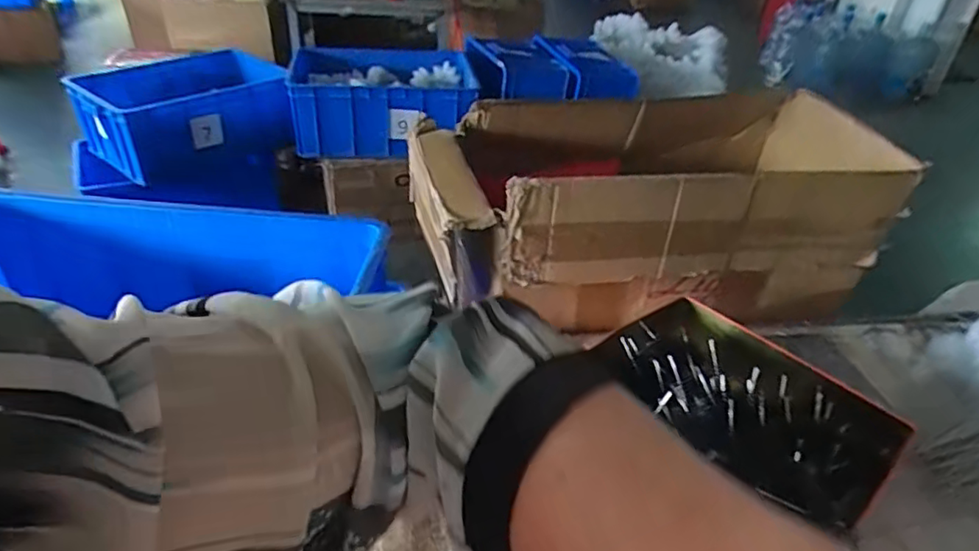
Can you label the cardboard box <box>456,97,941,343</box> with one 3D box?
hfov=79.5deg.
[{"bbox_3d":[0.221,-0.090,0.756,0.472,0.198,0.278,-6,35,-11],"label":"cardboard box"}]

